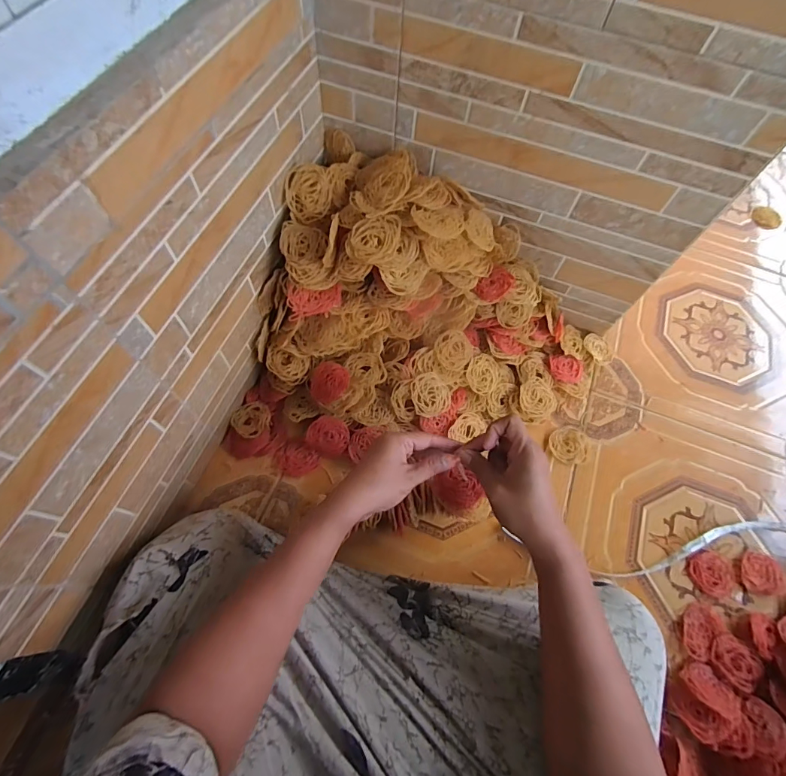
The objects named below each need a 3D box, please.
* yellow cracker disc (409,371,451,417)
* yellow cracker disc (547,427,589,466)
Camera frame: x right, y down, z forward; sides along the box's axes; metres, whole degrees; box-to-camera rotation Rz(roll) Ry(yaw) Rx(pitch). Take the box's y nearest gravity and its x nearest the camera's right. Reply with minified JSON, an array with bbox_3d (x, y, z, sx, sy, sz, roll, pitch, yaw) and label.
[{"bbox_3d":[0.055,0.011,0.614,0.062,0.008,0.063,1,85,-14],"label":"yellow cracker disc"},{"bbox_3d":[0.268,0.087,0.643,0.060,0.006,0.056,1,62,-2],"label":"yellow cracker disc"}]

